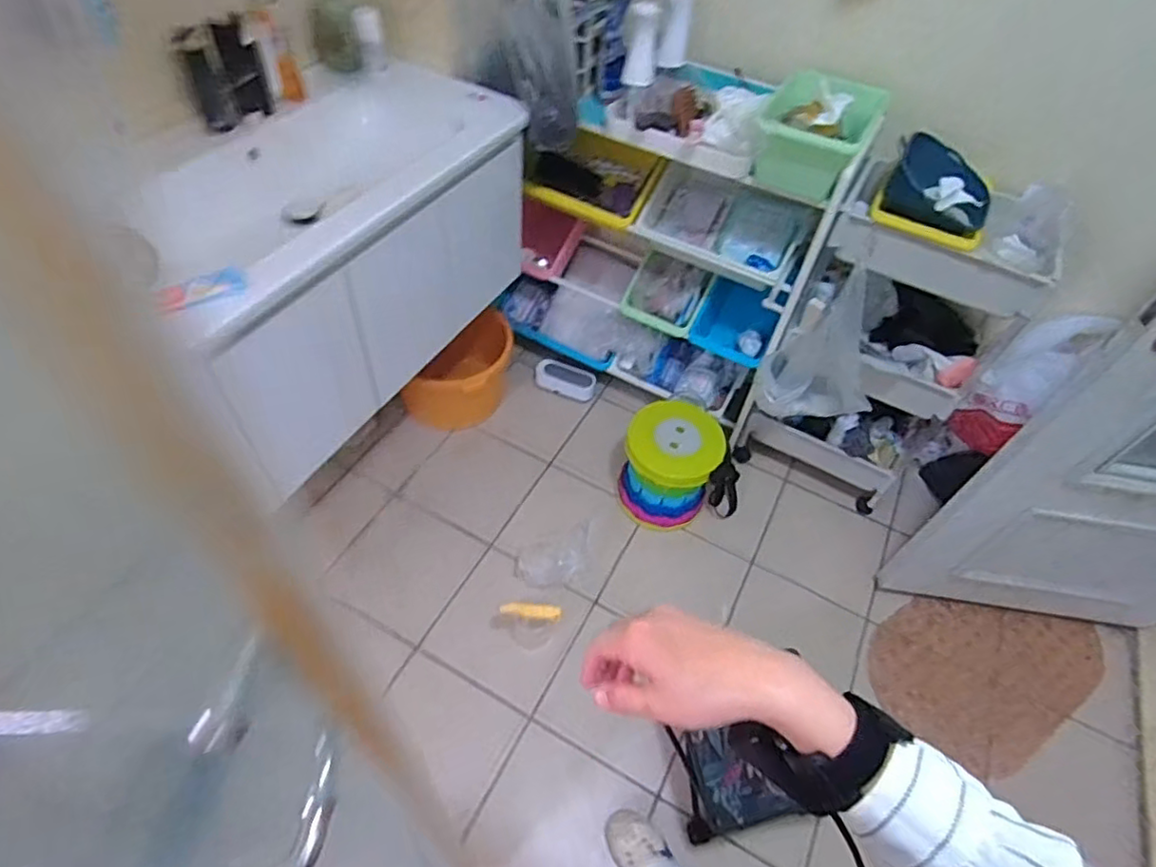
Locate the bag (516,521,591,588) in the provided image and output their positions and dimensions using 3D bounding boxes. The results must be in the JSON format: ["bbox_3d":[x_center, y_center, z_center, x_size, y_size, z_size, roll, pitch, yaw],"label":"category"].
[{"bbox_3d":[-0.048,0.307,1.538,0.210,0.030,0.118,-20,57,-20],"label":"bag"}]

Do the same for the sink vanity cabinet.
[{"bbox_3d":[-0.489,-0.366,1.256,0.402,0.424,0.774,26,55,14],"label":"sink vanity cabinet"}]

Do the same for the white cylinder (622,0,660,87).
[{"bbox_3d":[0.134,-0.796,1.252,0.063,0.125,0.071,10,52,2],"label":"white cylinder"}]

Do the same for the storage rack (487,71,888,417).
[{"bbox_3d":[0.191,-0.485,1.560,0.725,0.805,0.284,27,55,14],"label":"storage rack"}]

